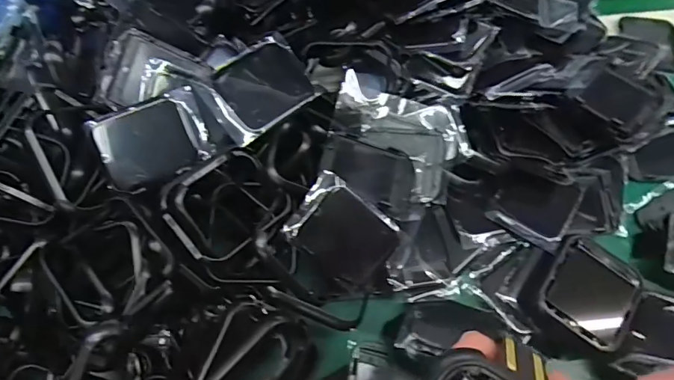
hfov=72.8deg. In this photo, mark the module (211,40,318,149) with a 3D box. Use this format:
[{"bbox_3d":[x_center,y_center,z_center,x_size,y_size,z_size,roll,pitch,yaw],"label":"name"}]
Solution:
[{"bbox_3d":[-0.031,-0.042,0.188,0.041,0.004,0.032,-37,82,-23],"label":"module"}]

